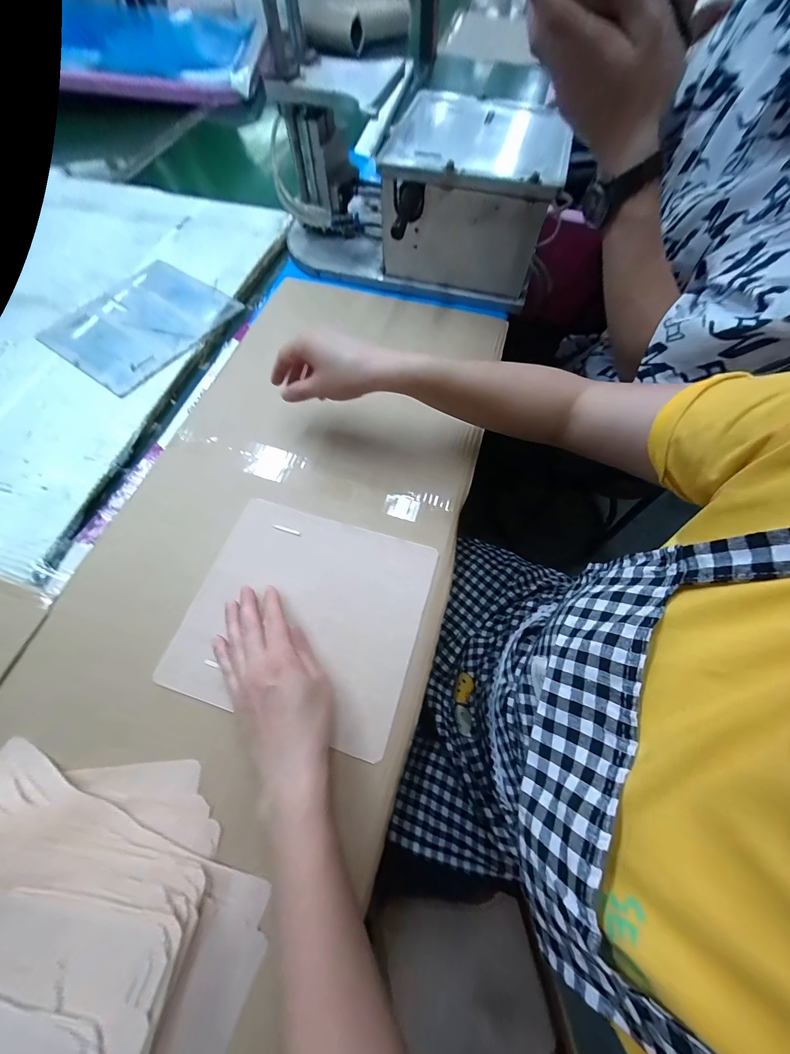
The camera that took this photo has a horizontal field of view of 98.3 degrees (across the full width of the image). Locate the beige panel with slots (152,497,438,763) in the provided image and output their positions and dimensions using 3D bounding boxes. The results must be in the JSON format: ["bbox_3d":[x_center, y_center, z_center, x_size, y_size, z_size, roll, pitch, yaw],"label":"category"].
[{"bbox_3d":[-0.085,0.080,0.329,0.214,0.010,0.190,16,65,6],"label":"beige panel with slots"}]

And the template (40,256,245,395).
[{"bbox_3d":[-0.361,-0.293,0.484,0.199,0.007,0.211,33,71,13],"label":"template"}]

